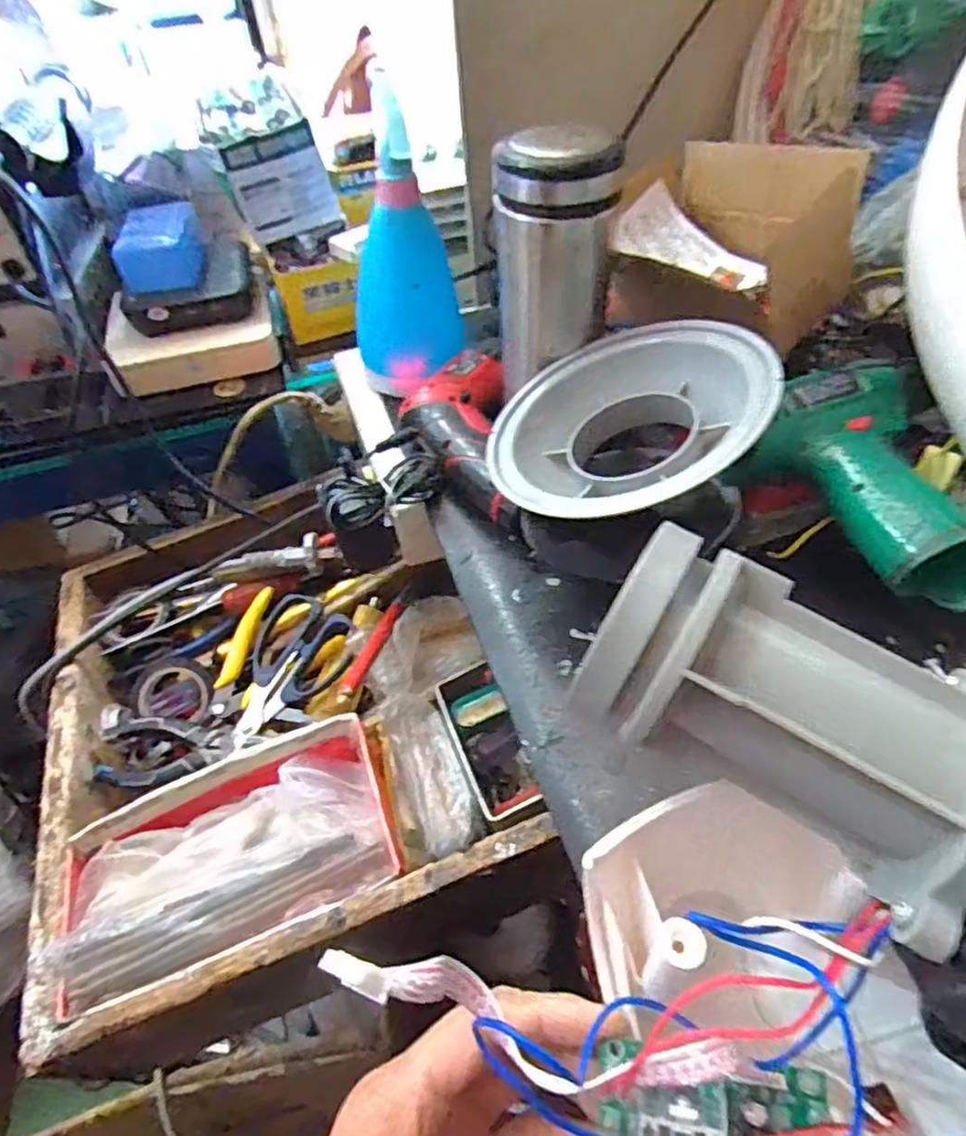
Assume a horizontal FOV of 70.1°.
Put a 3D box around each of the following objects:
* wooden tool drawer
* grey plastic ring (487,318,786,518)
[{"bbox_3d":[-0.160,0.108,0.529,0.323,0.108,0.370,-18,50,-10],"label":"wooden tool drawer"},{"bbox_3d":[0.084,-0.077,0.383,0.150,0.042,0.131,-10,50,28],"label":"grey plastic ring"}]

